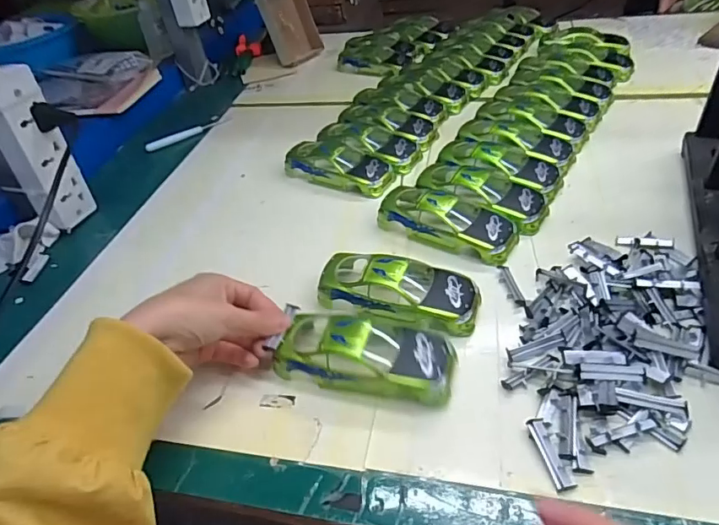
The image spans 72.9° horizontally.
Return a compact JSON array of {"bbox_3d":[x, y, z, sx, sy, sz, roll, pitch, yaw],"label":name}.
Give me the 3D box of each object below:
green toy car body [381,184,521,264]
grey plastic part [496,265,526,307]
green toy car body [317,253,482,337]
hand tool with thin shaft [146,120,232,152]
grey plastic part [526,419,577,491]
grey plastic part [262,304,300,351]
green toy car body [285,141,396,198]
[{"bbox_3d":[0.083,-0.043,0.451,0.125,0.035,0.056,22,50,30],"label":"green toy car body"},{"bbox_3d":[0.125,0.019,0.402,0.011,0.005,0.051,-7,42,2],"label":"grey plastic part"},{"bbox_3d":[0.031,0.018,0.391,0.126,0.032,0.053,11,45,21],"label":"green toy car body"},{"bbox_3d":[-0.242,-0.183,0.688,0.122,0.007,0.018,-29,45,-25],"label":"hand tool with thin shaft"},{"bbox_3d":[0.114,0.114,0.293,0.011,0.004,0.044,-13,42,-4],"label":"grey plastic part"},{"bbox_3d":[-0.057,0.047,0.361,0.010,0.005,0.041,9,44,18],"label":"grey plastic part"},{"bbox_3d":[-0.024,-0.110,0.550,0.122,0.033,0.054,16,47,25],"label":"green toy car body"}]

